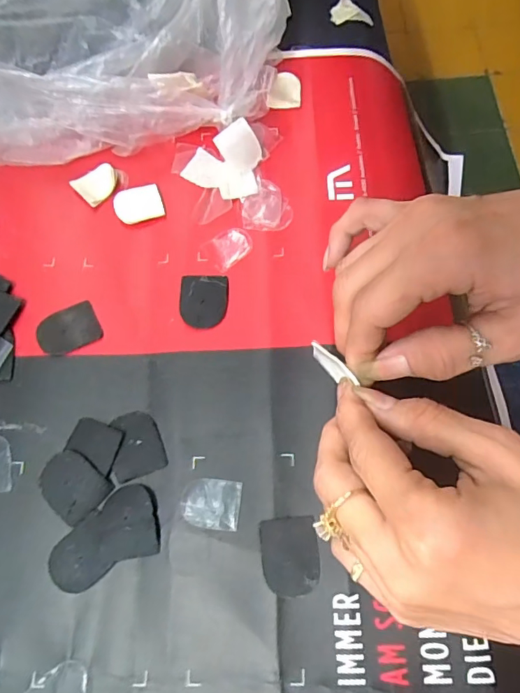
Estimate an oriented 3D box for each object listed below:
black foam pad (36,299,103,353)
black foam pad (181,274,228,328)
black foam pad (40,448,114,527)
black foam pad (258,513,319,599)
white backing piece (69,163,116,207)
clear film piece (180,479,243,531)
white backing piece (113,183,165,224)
[{"bbox_3d":[-0.111,-0.011,0.272,0.034,0.004,0.026,-26,70,-8],"label":"black foam pad"},{"bbox_3d":[-0.033,-0.027,0.276,0.028,0.004,0.034,1,69,3],"label":"black foam pad"},{"bbox_3d":[-0.096,0.070,0.240,0.035,0.004,0.028,39,75,15],"label":"black foam pad"},{"bbox_3d":[0.014,0.100,0.226,0.027,0.004,0.034,-5,69,0],"label":"black foam pad"},{"bbox_3d":[-0.106,-0.105,0.307,0.027,0.004,0.024,-33,79,-1],"label":"white backing piece"},{"bbox_3d":[-0.025,0.078,0.236,0.029,0.004,0.023,5,69,4],"label":"clear film piece"},{"bbox_3d":[-0.077,-0.090,0.299,0.029,0.008,0.022,-18,69,-5],"label":"white backing piece"}]

